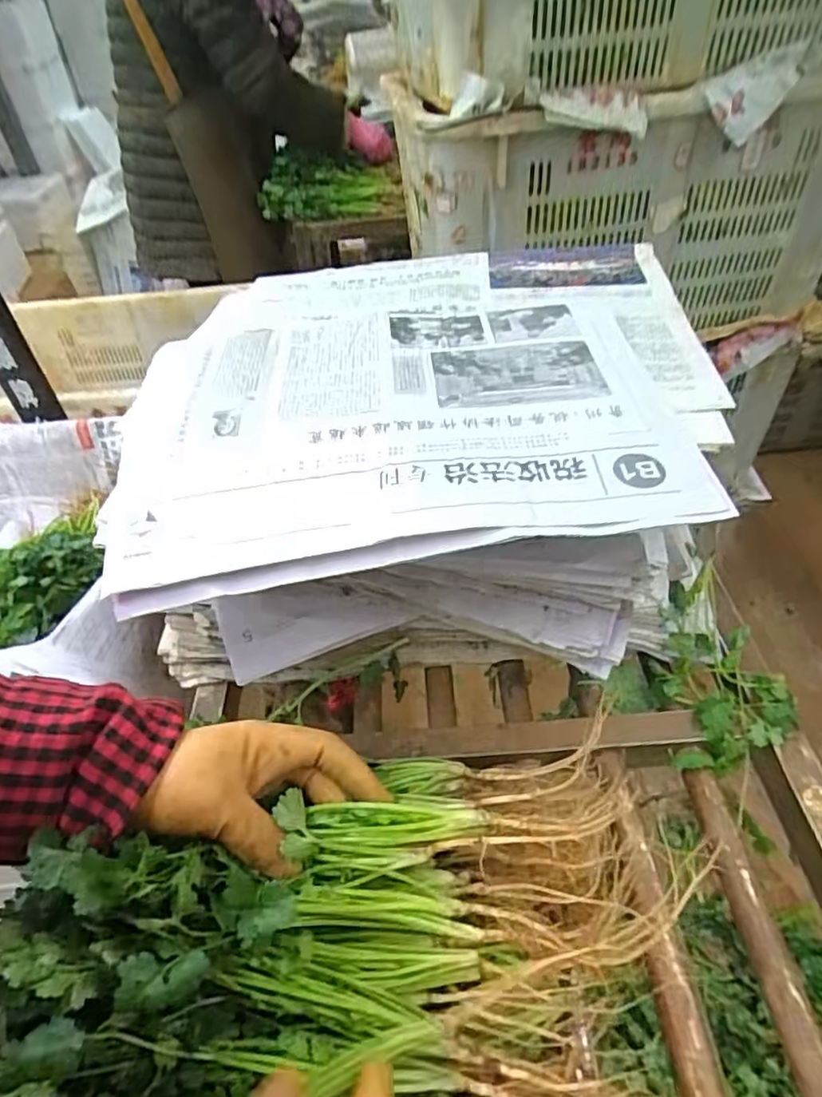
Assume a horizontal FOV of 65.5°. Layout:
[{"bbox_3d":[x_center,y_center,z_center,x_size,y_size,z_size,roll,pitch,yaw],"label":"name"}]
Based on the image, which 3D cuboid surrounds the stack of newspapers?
[{"bbox_3d":[0.008,-0.080,0.539,0.424,0.179,0.395,-2,44,4],"label":"stack of newspapers"}]

